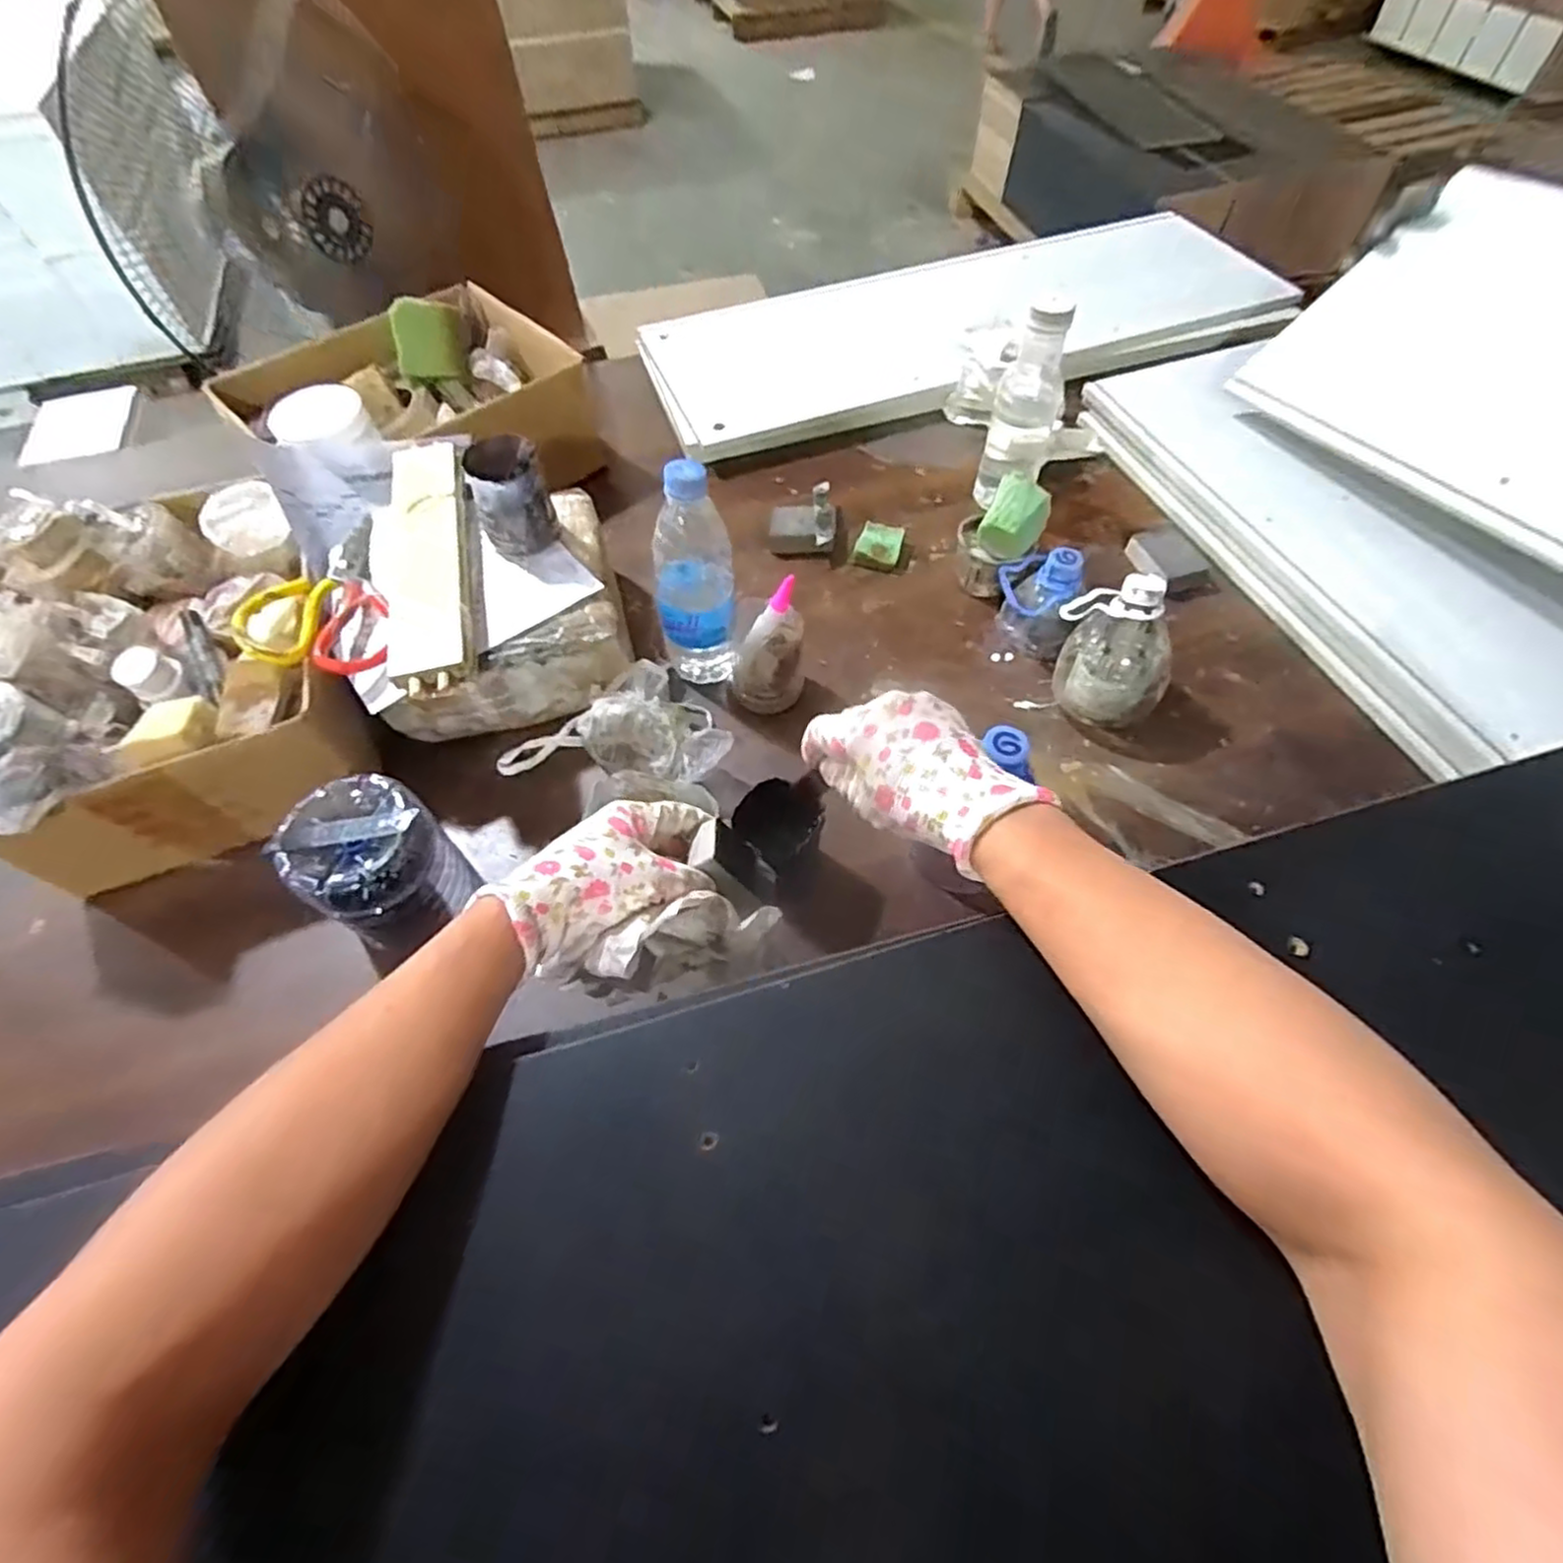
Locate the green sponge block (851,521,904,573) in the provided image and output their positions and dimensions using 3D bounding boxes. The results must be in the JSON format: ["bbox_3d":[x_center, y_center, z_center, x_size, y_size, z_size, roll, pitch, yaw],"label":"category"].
[{"bbox_3d":[0.106,-0.254,0.782,0.046,0.019,0.056,18,61,11],"label":"green sponge block"}]

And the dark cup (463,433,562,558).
[{"bbox_3d":[-0.234,-0.247,0.631,0.060,0.082,0.057,0,59,0],"label":"dark cup"}]

